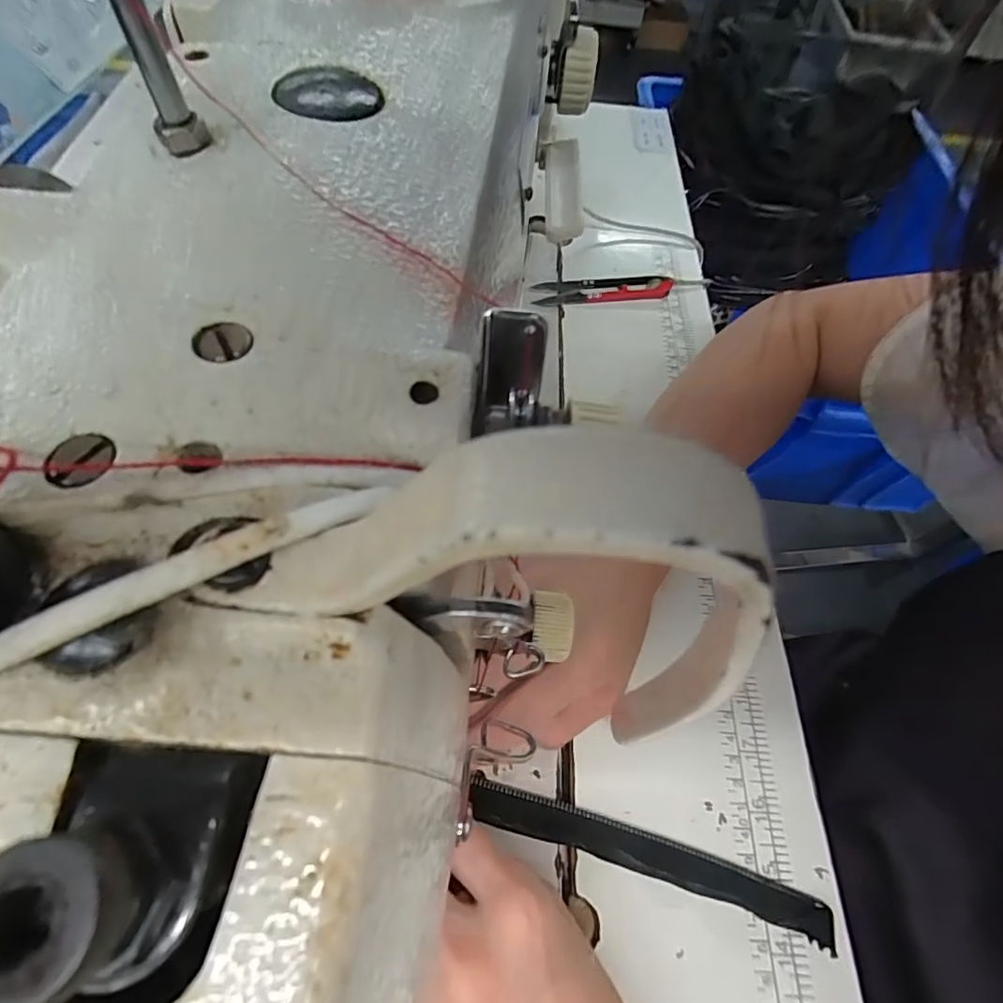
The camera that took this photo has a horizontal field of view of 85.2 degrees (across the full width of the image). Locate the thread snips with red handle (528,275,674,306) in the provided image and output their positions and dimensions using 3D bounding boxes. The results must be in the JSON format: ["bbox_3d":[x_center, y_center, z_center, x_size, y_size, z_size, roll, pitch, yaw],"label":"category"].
[{"bbox_3d":[0.076,-0.158,0.409,0.104,0.009,0.022,-3,60,-6],"label":"thread snips with red handle"}]

